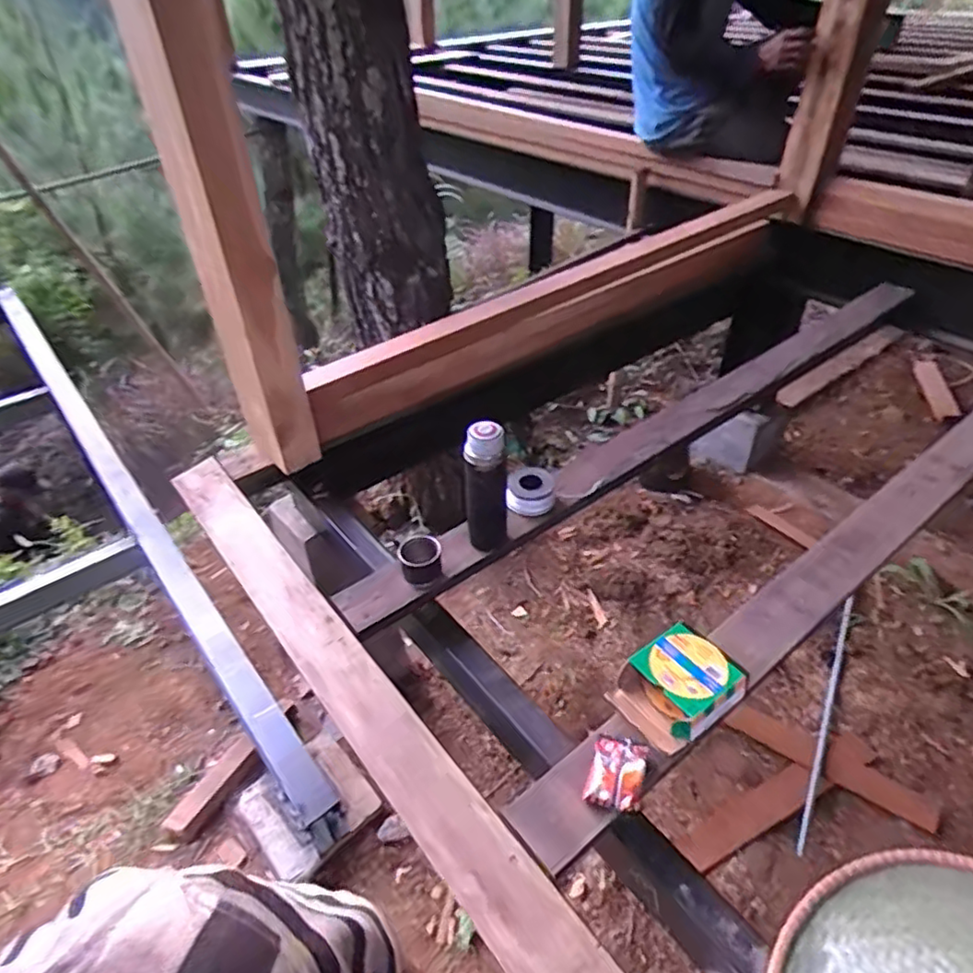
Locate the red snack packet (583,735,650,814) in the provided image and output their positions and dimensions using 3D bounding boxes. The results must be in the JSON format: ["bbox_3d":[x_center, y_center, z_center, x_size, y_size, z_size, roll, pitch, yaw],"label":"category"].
[{"bbox_3d":[0.155,0.341,0.763,0.061,0.017,0.081,14,42,17],"label":"red snack packet"}]

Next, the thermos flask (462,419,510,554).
[{"bbox_3d":[0.001,0.003,1.012,0.068,0.227,0.059,0,40,2],"label":"thermos flask"}]

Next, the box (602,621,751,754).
[{"bbox_3d":[0.245,0.257,0.840,0.152,0.050,0.128,-23,44,-24],"label":"box"}]

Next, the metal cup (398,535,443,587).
[{"bbox_3d":[-0.102,0.120,1.004,0.063,0.067,0.059,-1,40,1],"label":"metal cup"}]

